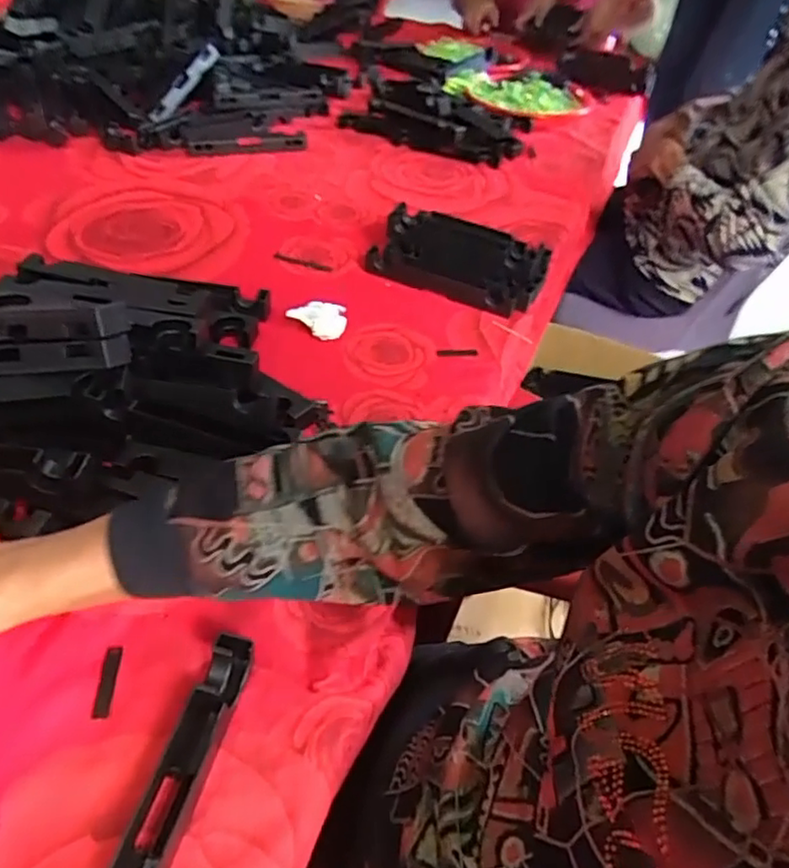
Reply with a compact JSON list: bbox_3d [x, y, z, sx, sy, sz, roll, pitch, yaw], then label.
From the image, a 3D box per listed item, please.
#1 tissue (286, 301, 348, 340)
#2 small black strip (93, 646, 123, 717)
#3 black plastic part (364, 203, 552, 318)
[{"bbox_3d":[-0.085,-0.130,0.724,0.056,0.031,0.042,13,43,9],"label":"tissue"},{"bbox_3d":[-0.182,0.155,0.406,0.010,0.004,0.045,-1,43,-6],"label":"small black strip"},{"bbox_3d":[0.082,-0.222,0.808,0.207,0.057,0.109,22,45,18],"label":"black plastic part"}]

